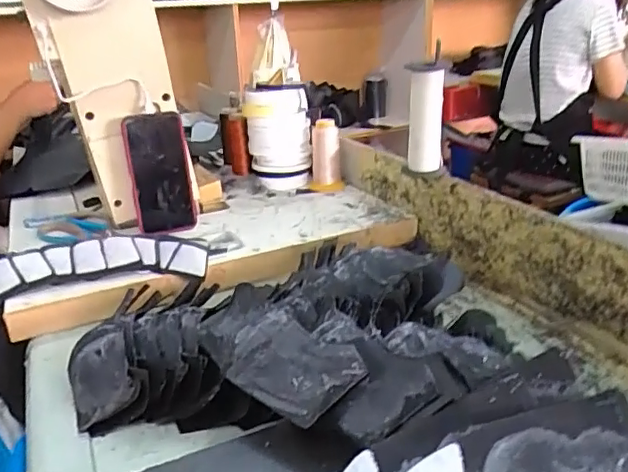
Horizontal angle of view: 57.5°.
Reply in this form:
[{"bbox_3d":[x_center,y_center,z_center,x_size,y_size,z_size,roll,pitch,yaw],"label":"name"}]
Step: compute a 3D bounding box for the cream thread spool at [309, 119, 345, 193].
[{"bbox_3d":[0.021,-0.139,0.982,0.053,0.115,0.062,-2,22,1],"label":"cream thread spool"}]

